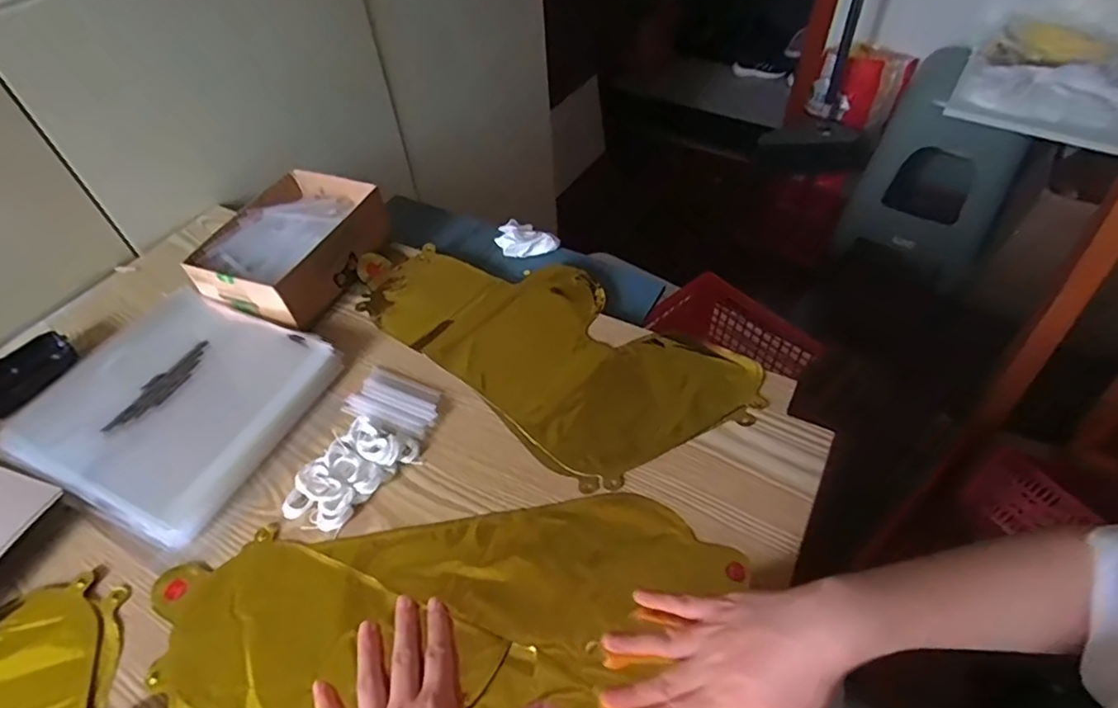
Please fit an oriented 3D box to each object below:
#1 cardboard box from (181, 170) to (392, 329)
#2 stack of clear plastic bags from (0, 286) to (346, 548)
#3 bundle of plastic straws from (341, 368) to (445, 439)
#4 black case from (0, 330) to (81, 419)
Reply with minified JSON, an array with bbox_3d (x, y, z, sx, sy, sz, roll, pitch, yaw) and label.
[{"bbox_3d":[-0.296,-0.118,0.655,0.147,0.066,0.186,15,52,16],"label":"cardboard box"},{"bbox_3d":[-0.356,0.042,0.547,0.223,0.028,0.211,18,53,18],"label":"stack of clear plastic bags"},{"bbox_3d":[-0.151,0.043,0.544,0.089,0.012,0.059,21,54,20],"label":"bundle of plastic straws"},{"bbox_3d":[-0.534,0.023,0.575,0.050,0.024,0.107,25,55,23],"label":"black case"}]

